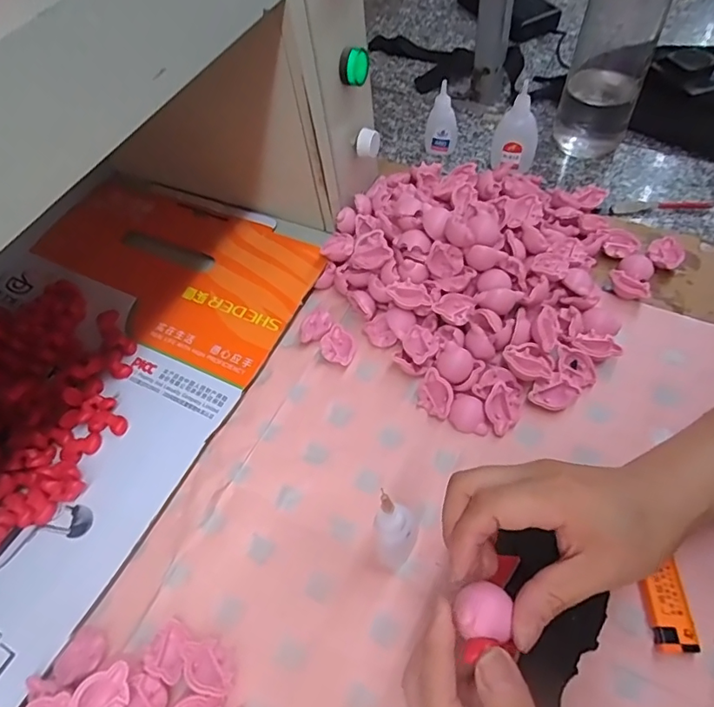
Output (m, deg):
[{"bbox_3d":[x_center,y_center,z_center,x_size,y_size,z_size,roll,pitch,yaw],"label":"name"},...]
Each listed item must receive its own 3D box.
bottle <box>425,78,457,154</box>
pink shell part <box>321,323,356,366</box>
[{"bbox_3d":[0.093,-0.255,0.555,0.035,0.077,0.016,3,62,6],"label":"bottle"},{"bbox_3d":[-0.016,-0.004,0.432,0.031,0.015,0.027,34,66,22],"label":"pink shell part"}]

